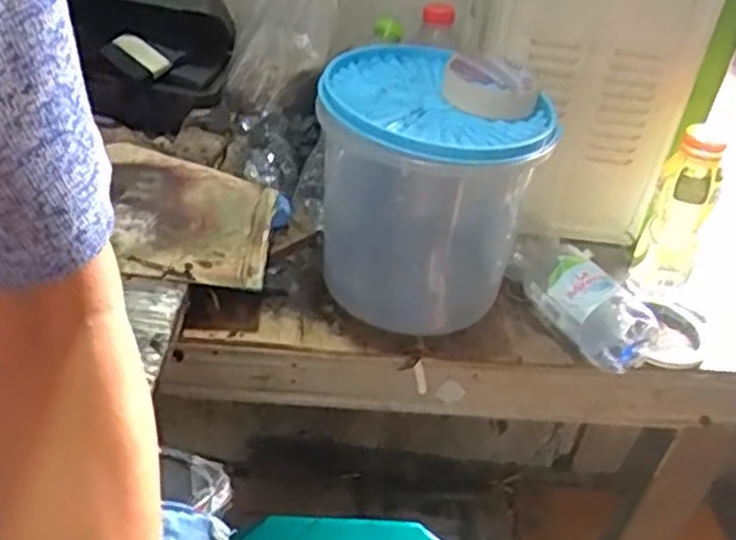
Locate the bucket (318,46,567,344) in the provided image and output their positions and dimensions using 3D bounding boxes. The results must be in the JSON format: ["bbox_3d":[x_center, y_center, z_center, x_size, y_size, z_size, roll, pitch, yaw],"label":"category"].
[{"bbox_3d":[0.045,-0.062,0.647,0.185,0.183,0.156,14,37,9],"label":"bucket"}]

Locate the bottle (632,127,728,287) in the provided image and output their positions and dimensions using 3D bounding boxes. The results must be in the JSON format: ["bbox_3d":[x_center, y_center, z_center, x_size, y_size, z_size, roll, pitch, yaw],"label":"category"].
[{"bbox_3d":[0.294,-0.053,0.734,0.056,0.158,0.044,23,39,21],"label":"bottle"}]

